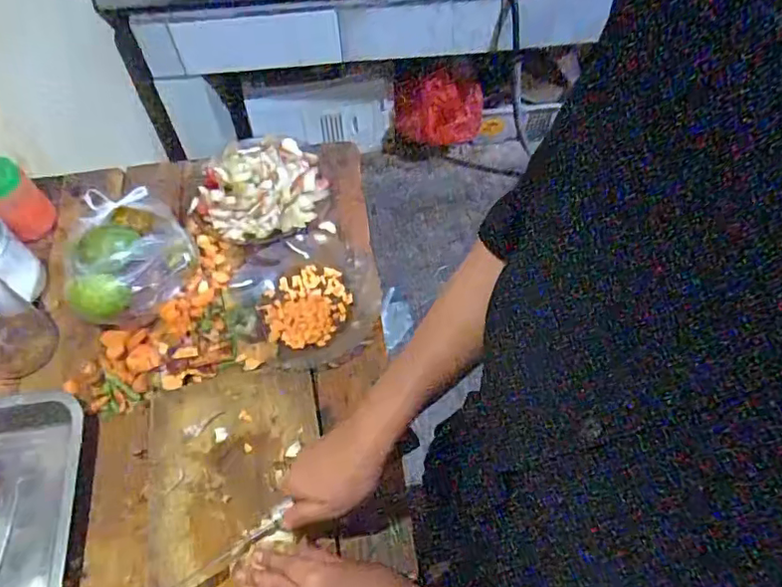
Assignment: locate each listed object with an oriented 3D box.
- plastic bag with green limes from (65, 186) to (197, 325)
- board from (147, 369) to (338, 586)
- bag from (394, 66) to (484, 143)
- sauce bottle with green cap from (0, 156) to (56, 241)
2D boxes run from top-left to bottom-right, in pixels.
[{"bbox_3d":[-0.329,-0.055,0.678,0.145,0.081,0.182,-32,62,-17],"label":"plastic bag with green limes"},{"bbox_3d":[-0.151,0.215,0.551,0.176,0.014,0.299,-11,58,-5],"label":"board"},{"bbox_3d":[0.150,-0.568,1.717,0.272,0.207,0.071,-3,57,0],"label":"bag"},{"bbox_3d":[-0.499,-0.128,0.710,0.060,0.128,0.063,8,55,34],"label":"sauce bottle with green cap"}]

